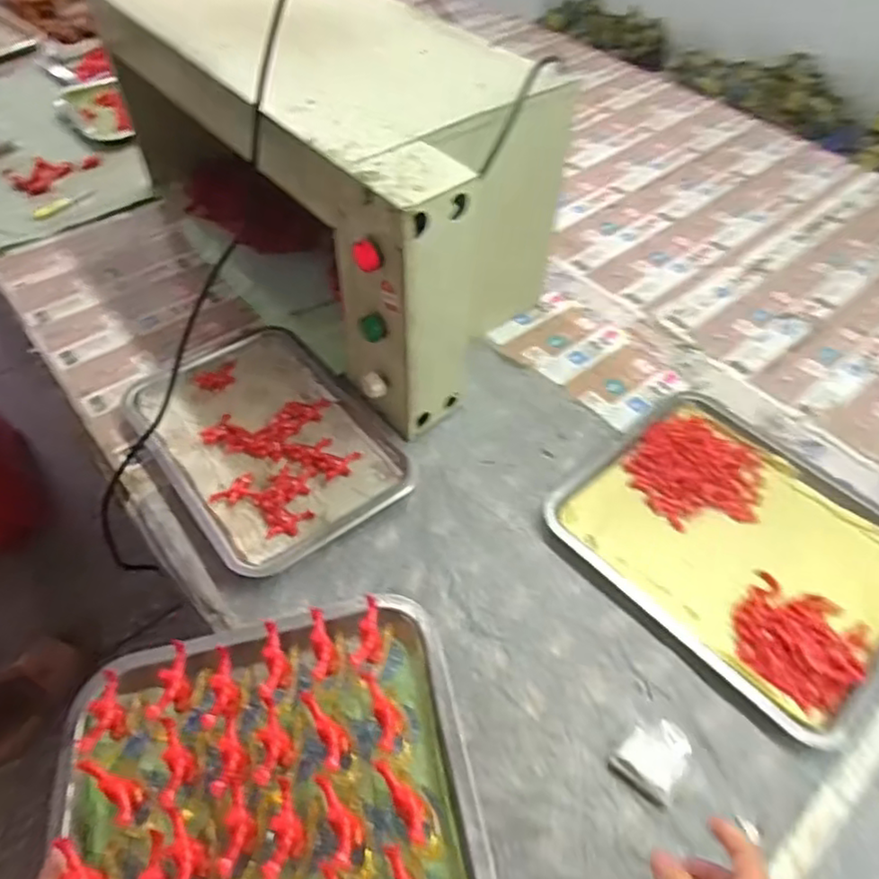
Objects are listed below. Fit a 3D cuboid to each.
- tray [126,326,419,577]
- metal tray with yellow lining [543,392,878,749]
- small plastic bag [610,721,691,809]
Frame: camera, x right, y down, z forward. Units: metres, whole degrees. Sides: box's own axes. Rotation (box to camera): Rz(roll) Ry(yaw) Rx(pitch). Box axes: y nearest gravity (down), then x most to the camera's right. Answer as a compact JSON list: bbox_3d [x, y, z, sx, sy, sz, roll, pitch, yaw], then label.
[{"bbox_3d":[-0.186,-0.006,0.713,0.215,0.020,0.304,-33,59,-25],"label":"tray"},{"bbox_3d":[0.295,0.095,0.643,0.263,0.018,0.310,-37,60,-27],"label":"metal tray with yellow lining"},{"bbox_3d":[0.164,0.244,0.507,0.047,0.034,0.046,34,58,23],"label":"small plastic bag"}]

